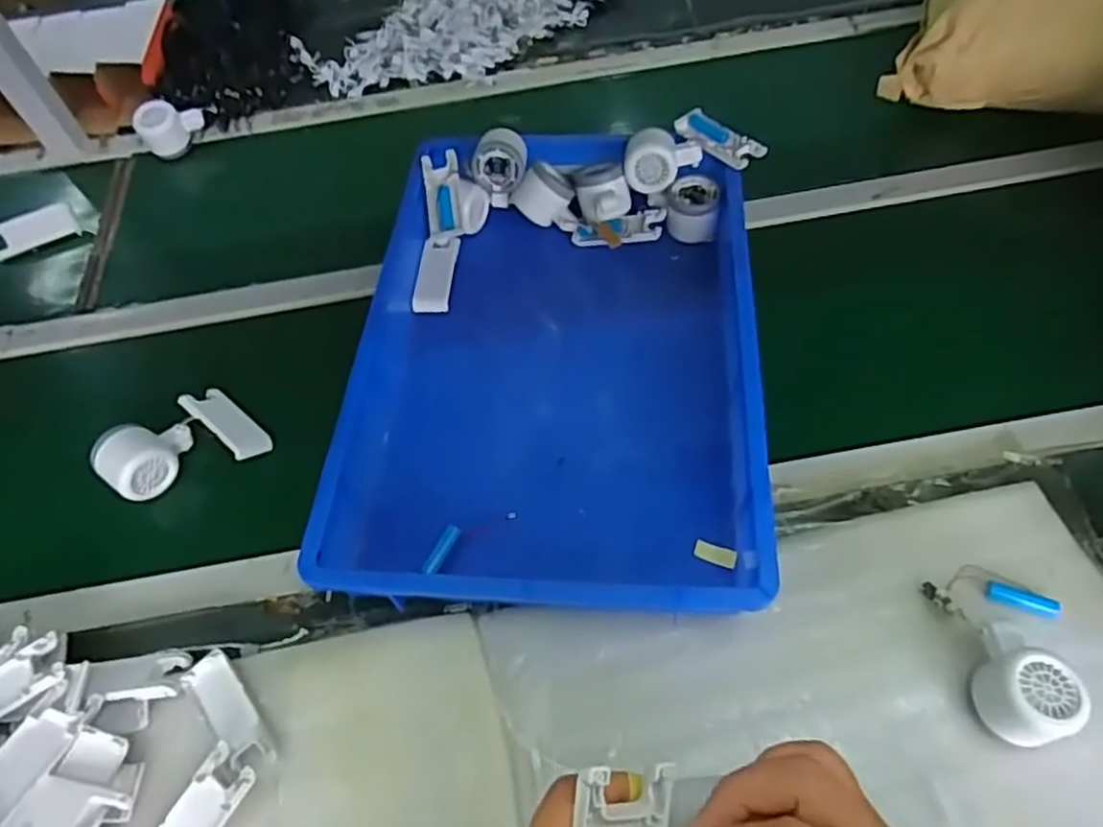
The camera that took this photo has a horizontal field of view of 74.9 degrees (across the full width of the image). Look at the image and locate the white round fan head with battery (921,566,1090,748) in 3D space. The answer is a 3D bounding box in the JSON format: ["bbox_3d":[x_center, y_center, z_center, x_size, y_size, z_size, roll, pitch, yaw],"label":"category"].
[{"bbox_3d":[0.345,0.168,0.526,0.092,0.053,0.130,-8,57,0],"label":"white round fan head with battery"}]

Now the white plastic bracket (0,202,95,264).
[{"bbox_3d":[-0.652,-0.232,0.911,0.105,0.047,0.022,-34,60,-31],"label":"white plastic bracket"}]

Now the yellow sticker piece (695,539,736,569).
[{"bbox_3d":[0.138,0.119,0.606,0.034,0.004,0.015,16,60,15],"label":"yellow sticker piece"}]

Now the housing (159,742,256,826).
[{"bbox_3d":[-0.259,0.294,0.516,0.039,0.019,0.101,30,64,22],"label":"housing"}]

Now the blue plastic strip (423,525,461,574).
[{"bbox_3d":[-0.093,0.118,0.618,0.012,0.013,0.048,19,61,16],"label":"blue plastic strip"}]

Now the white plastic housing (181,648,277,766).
[{"bbox_3d":[-0.249,0.231,0.557,0.033,0.014,0.103,-39,62,-19],"label":"white plastic housing"}]

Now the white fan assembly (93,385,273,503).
[{"bbox_3d":[-0.354,0.030,0.686,0.094,0.056,0.129,34,66,24],"label":"white fan assembly"}]

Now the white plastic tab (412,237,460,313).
[{"bbox_3d":[-0.127,-0.154,0.797,0.037,0.021,0.101,1,57,5],"label":"white plastic tab"}]

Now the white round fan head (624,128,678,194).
[{"bbox_3d":[0.111,-0.278,0.806,0.056,0.058,0.058,-2,57,4],"label":"white round fan head"}]

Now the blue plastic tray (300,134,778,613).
[{"bbox_3d":[0.007,-0.076,0.707,0.357,0.068,0.529,1,57,6],"label":"blue plastic tray"}]

